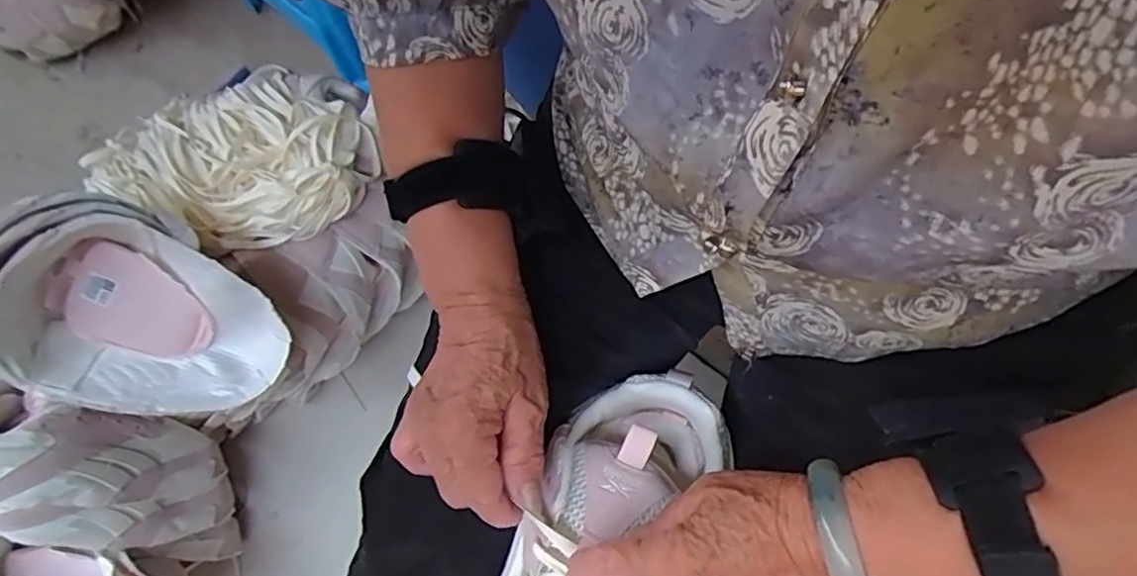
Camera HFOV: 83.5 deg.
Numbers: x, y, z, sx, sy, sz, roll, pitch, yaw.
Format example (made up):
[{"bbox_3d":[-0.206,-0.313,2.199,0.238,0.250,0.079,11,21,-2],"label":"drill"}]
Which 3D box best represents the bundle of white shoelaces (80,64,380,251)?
[{"bbox_3d":[-0.353,-0.153,0.667,0.314,0.074,0.190,21,73,9],"label":"bundle of white shoelaces"}]

